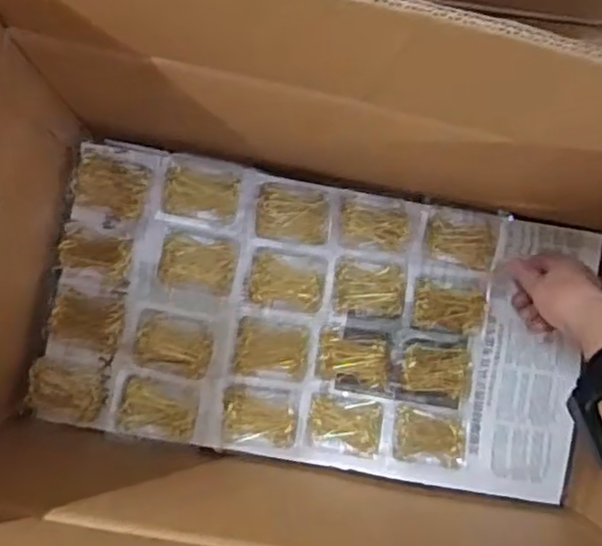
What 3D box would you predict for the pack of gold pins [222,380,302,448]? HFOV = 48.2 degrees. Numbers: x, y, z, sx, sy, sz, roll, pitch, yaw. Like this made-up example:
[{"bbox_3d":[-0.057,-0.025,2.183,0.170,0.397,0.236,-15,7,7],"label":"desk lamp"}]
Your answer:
[{"bbox_3d":[-0.040,0.143,0.675,0.078,0.007,0.056,11,85,-7],"label":"pack of gold pins"}]

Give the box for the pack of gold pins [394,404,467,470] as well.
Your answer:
[{"bbox_3d":[0.134,0.167,0.684,0.077,0.023,0.054,11,85,-7],"label":"pack of gold pins"}]

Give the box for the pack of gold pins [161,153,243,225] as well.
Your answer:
[{"bbox_3d":[-0.099,-0.085,0.671,0.078,0.014,0.064,12,85,-7],"label":"pack of gold pins"}]

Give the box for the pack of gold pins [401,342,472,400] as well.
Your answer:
[{"bbox_3d":[0.142,0.100,0.696,0.073,0.014,0.051,9,86,-7],"label":"pack of gold pins"}]

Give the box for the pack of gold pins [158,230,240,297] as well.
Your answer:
[{"bbox_3d":[-0.101,-0.009,0.668,0.074,0.014,0.055,8,86,-7],"label":"pack of gold pins"}]

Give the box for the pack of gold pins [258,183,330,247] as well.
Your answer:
[{"bbox_3d":[-0.008,-0.060,0.685,0.074,0.005,0.055,6,86,-7],"label":"pack of gold pins"}]

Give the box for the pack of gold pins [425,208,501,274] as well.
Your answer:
[{"bbox_3d":[0.168,-0.035,0.702,0.072,0.010,0.060,11,113,13],"label":"pack of gold pins"}]

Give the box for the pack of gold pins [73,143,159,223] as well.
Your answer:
[{"bbox_3d":[-0.185,-0.089,0.672,0.075,0.017,0.071,7,86,-7],"label":"pack of gold pins"}]

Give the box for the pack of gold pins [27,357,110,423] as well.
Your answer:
[{"bbox_3d":[-0.229,0.117,0.664,0.072,0.024,0.056,7,86,-7],"label":"pack of gold pins"}]

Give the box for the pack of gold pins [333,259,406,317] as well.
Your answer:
[{"bbox_3d":[0.070,0.015,0.685,0.070,0.024,0.055,5,86,-7],"label":"pack of gold pins"}]

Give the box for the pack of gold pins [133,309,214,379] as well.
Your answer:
[{"bbox_3d":[-0.126,0.069,0.660,0.077,0.015,0.057,13,85,-7],"label":"pack of gold pins"}]

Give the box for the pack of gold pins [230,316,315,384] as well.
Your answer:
[{"bbox_3d":[-0.029,0.078,0.684,0.076,0.004,0.058,8,86,-7],"label":"pack of gold pins"}]

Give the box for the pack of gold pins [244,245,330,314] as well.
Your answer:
[{"bbox_3d":[-0.014,0.008,0.687,0.077,0.006,0.060,9,85,-7],"label":"pack of gold pins"}]

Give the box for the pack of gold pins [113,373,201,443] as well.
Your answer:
[{"bbox_3d":[-0.140,0.132,0.656,0.082,0.014,0.055,13,85,-7],"label":"pack of gold pins"}]

